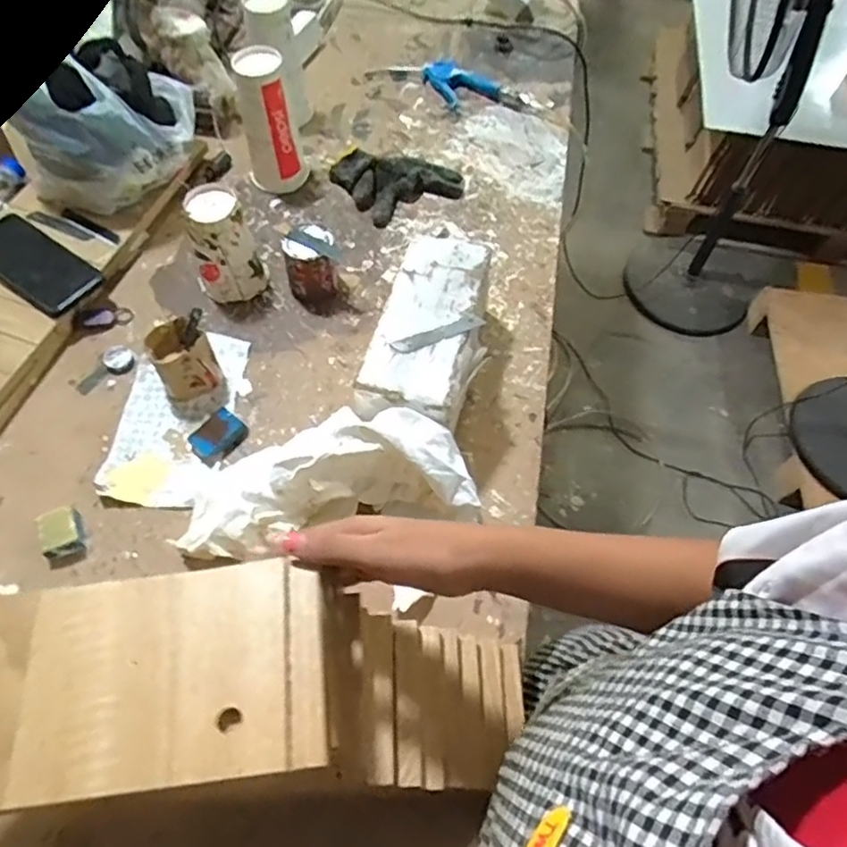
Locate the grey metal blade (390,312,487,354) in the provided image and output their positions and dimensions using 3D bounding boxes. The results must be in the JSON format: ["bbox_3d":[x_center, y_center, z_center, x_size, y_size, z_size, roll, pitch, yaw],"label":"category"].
[{"bbox_3d":[0.016,-0.091,0.651,0.098,0.006,0.022,-23,63,-18],"label":"grey metal blade"}]

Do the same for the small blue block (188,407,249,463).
[{"bbox_3d":[-0.225,0.013,0.697,0.035,0.022,0.055,37,63,17],"label":"small blue block"}]

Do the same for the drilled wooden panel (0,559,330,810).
[{"bbox_3d":[-0.193,0.152,0.375,0.266,0.011,0.119,-6,57,-4],"label":"drilled wooden panel"}]

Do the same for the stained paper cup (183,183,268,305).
[{"bbox_3d":[-0.245,-0.216,0.780,0.072,0.129,0.068,2,58,-4],"label":"stained paper cup"}]

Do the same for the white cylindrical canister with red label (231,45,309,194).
[{"bbox_3d":[-0.207,-0.413,0.876,0.083,0.175,0.069,-12,60,-12],"label":"white cylindrical canister with red label"}]

